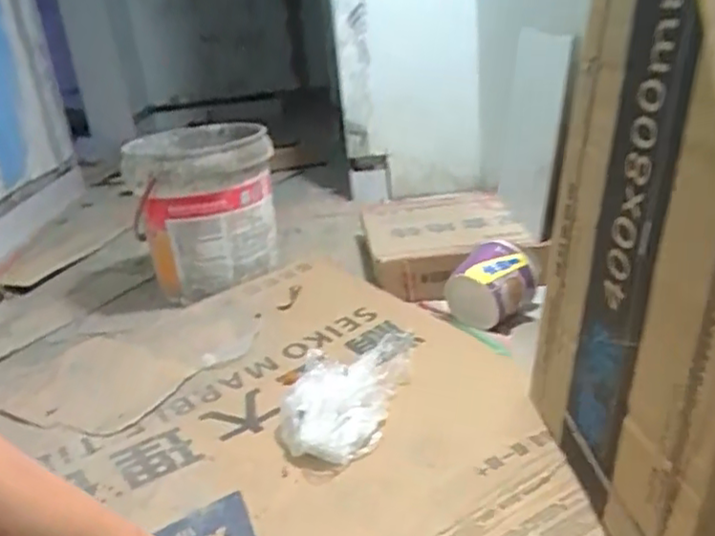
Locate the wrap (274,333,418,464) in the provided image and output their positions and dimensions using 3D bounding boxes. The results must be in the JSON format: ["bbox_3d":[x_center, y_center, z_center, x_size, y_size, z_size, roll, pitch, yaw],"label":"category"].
[{"bbox_3d":[-0.016,0.173,1.013,0.162,0.050,0.339,-1,22,15],"label":"wrap"}]

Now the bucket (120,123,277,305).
[{"bbox_3d":[-0.331,-0.128,1.462,0.299,0.317,0.305,-9,21,-7],"label":"bucket"}]

